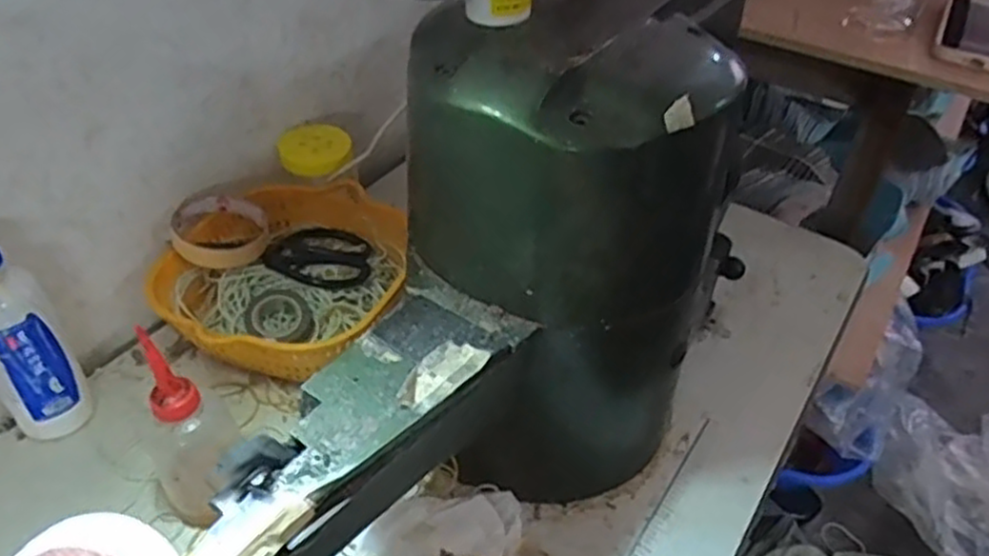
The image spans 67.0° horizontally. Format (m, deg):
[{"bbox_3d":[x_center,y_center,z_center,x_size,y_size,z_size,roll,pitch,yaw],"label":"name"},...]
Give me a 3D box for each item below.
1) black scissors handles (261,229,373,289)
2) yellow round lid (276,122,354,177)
[{"bbox_3d":[-0.165,-0.019,0.715,0.091,0.017,0.091,20,35,-2],"label":"black scissors handles"},{"bbox_3d":[-0.183,-0.135,0.757,0.076,0.021,0.064,16,58,14],"label":"yellow round lid"}]

